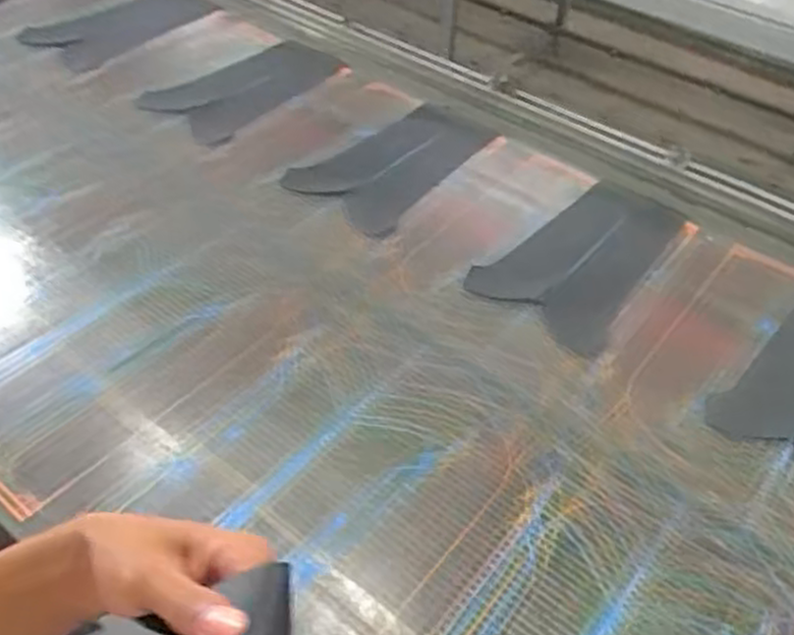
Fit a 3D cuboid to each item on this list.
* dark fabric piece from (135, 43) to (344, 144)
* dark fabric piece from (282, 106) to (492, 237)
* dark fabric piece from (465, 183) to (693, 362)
[{"bbox_3d":[-0.297,-0.470,1.557,0.258,0.034,0.383,29,54,31],"label":"dark fabric piece"},{"bbox_3d":[-0.010,-0.263,1.373,0.215,0.063,0.324,33,52,25],"label":"dark fabric piece"},{"bbox_3d":[0.303,-0.088,1.232,0.218,0.039,0.373,34,53,26],"label":"dark fabric piece"}]

